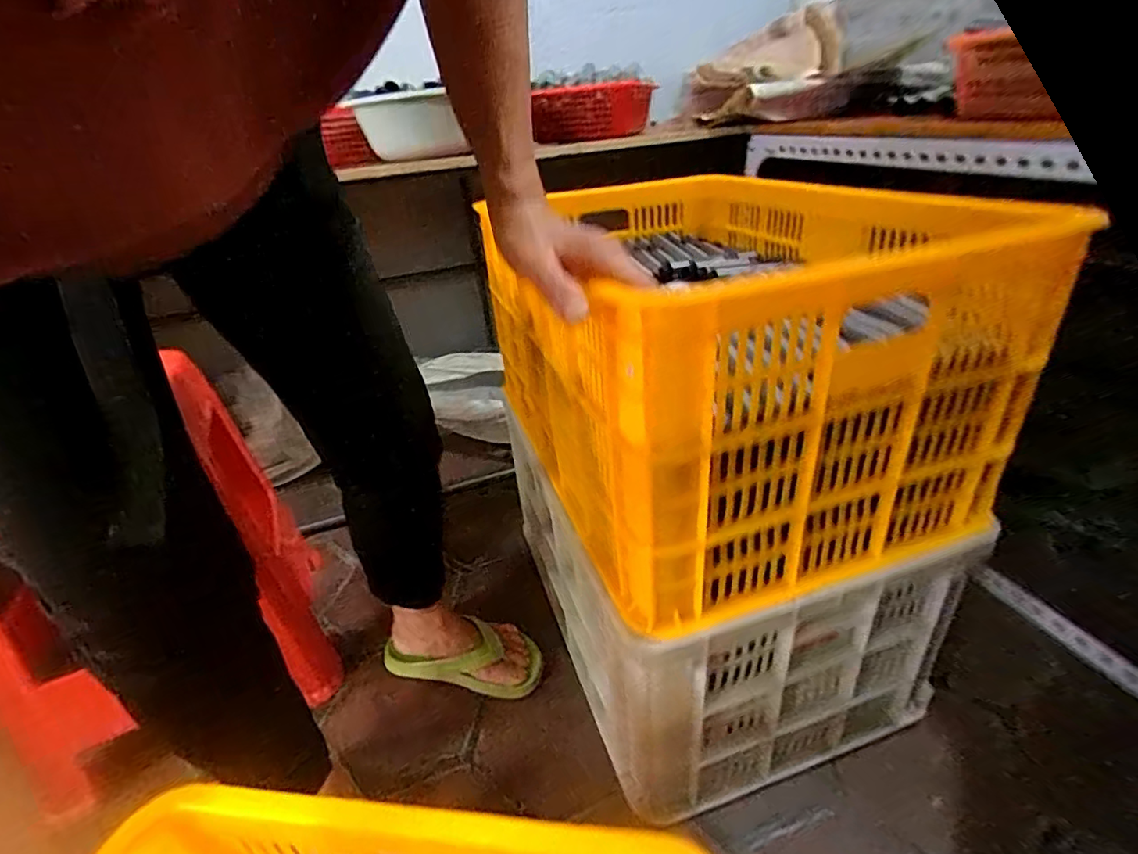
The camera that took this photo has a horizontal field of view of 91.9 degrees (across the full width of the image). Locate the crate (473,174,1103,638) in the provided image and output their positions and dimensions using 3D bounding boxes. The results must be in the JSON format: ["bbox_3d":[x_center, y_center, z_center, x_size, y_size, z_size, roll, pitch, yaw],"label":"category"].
[{"bbox_3d":[0.164,-0.118,0.694,0.427,0.286,0.599,-13,30,-14],"label":"crate"}]

